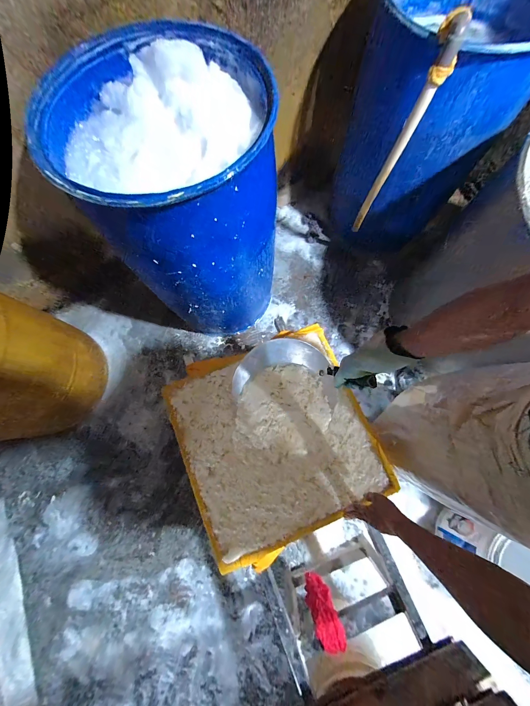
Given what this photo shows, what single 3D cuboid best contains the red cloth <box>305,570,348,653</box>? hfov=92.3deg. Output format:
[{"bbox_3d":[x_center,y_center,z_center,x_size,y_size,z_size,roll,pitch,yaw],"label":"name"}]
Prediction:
[{"bbox_3d":[0.196,0.870,0.869,0.090,0.217,0.117,-19,77,-2],"label":"red cloth"}]

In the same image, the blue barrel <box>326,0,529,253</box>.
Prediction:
[{"bbox_3d":[0.619,-0.917,1.156,0.595,0.941,0.542,0,76,1],"label":"blue barrel"}]

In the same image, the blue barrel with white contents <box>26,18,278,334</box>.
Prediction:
[{"bbox_3d":[-0.246,-0.458,1.002,0.560,0.881,0.530,-4,77,1],"label":"blue barrel with white contents"}]

